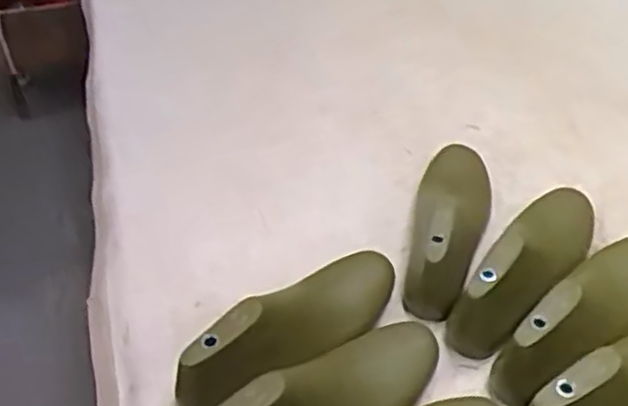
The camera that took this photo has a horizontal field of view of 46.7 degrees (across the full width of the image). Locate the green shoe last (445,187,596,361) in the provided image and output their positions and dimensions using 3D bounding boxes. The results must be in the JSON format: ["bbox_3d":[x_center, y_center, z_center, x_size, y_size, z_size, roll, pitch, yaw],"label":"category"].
[{"bbox_3d":[0.237,0.053,0.777,0.078,0.090,0.269,27,48,26],"label":"green shoe last"}]

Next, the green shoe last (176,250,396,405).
[{"bbox_3d":[-0.013,0.111,0.691,0.082,0.074,0.262,33,51,31],"label":"green shoe last"}]

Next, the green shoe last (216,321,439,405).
[{"bbox_3d":[0.008,0.179,0.646,0.255,0.095,0.074,-16,45,-37],"label":"green shoe last"}]

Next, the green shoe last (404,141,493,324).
[{"bbox_3d":[0.154,0.004,0.816,0.084,0.111,0.265,13,44,14],"label":"green shoe last"}]

